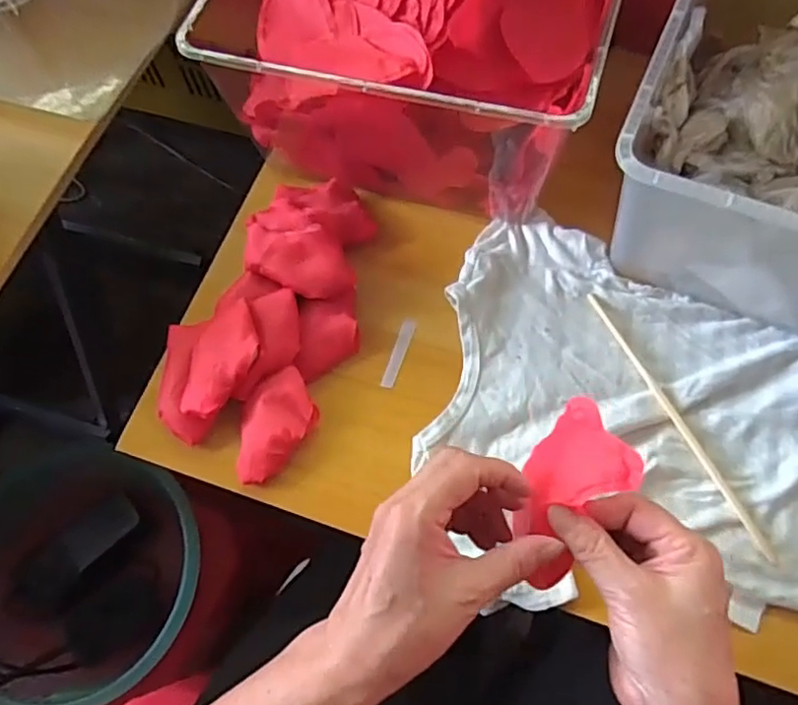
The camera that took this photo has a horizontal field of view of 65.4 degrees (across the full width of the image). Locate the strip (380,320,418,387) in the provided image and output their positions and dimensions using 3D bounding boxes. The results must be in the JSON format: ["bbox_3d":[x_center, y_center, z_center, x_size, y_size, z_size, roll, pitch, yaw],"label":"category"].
[{"bbox_3d":[-0.001,0.001,0.495,0.010,0.006,0.059,18,69,10],"label":"strip"}]

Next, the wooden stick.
[{"bbox_3d":[0.203,0.047,0.458,0.009,0.005,0.223,-24,68,-7],"label":"wooden stick"}]

